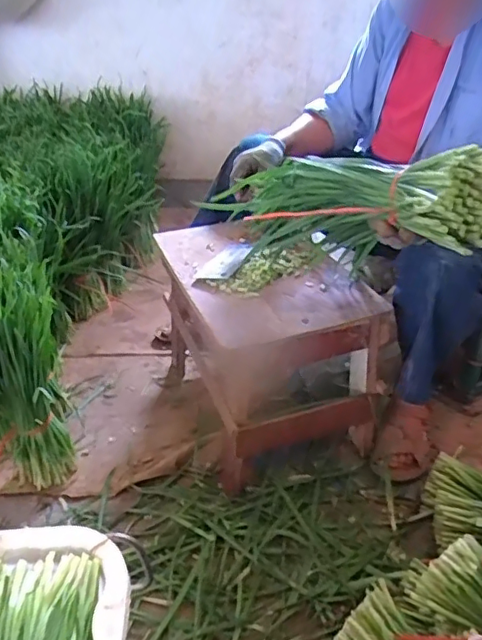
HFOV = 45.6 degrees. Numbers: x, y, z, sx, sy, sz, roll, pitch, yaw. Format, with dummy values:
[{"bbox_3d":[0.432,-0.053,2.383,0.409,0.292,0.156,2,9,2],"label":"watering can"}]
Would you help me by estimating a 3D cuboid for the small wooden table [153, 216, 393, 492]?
[{"bbox_3d":[0.029,0.008,1.253,0.312,0.321,0.554,-12,36,-16],"label":"small wooden table"}]

